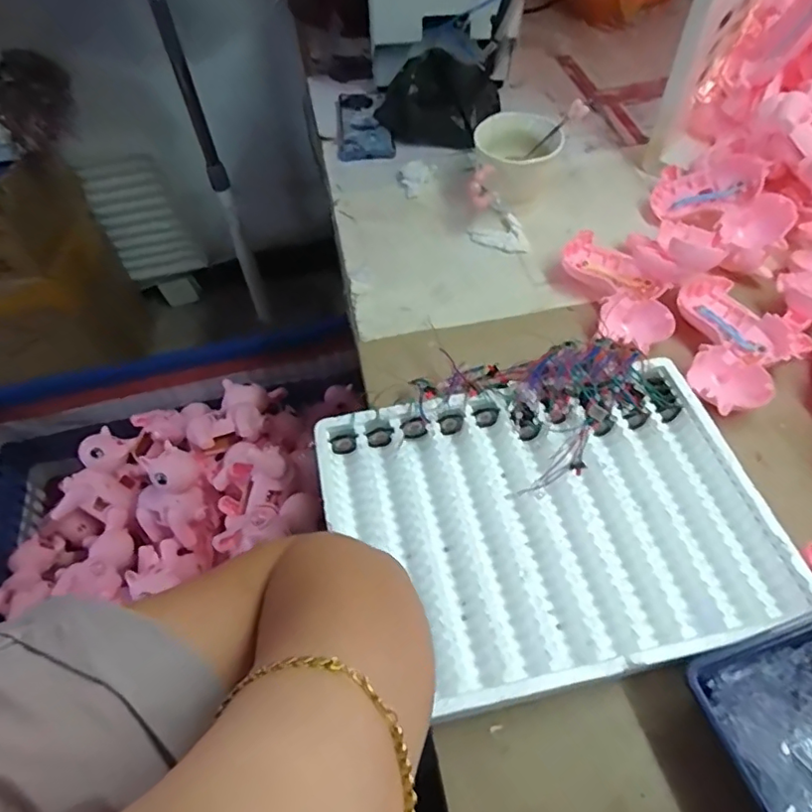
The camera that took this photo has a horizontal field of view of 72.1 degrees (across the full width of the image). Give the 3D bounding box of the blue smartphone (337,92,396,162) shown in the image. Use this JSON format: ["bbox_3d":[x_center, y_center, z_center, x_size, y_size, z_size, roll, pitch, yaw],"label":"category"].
[{"bbox_3d":[-0.065,-0.422,0.835,0.077,0.011,0.172,-8,56,-2],"label":"blue smartphone"}]

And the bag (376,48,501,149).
[{"bbox_3d":[0.042,-0.437,0.794,0.174,0.078,0.104,8,57,9],"label":"bag"}]

